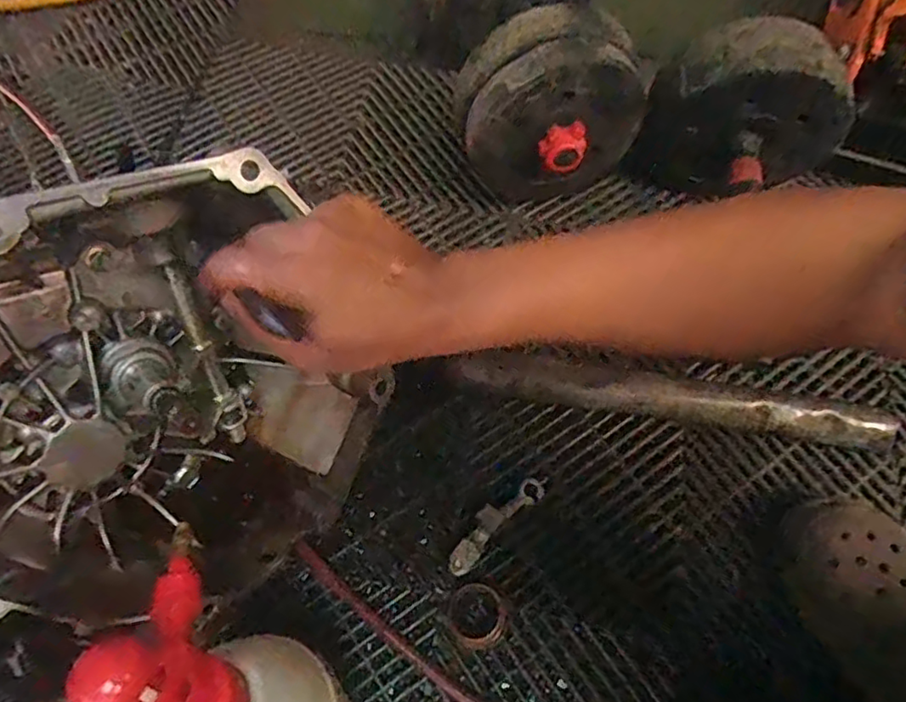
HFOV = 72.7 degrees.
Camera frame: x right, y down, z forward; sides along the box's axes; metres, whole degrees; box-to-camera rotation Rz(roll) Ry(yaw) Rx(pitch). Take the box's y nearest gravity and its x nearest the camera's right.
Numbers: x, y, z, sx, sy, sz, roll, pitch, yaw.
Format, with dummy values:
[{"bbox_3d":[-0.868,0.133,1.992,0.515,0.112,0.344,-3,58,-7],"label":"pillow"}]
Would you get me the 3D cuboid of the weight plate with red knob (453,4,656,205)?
[{"bbox_3d":[0.093,-0.225,0.618,0.179,0.193,0.091,-1,68,-2],"label":"weight plate with red knob"}]

